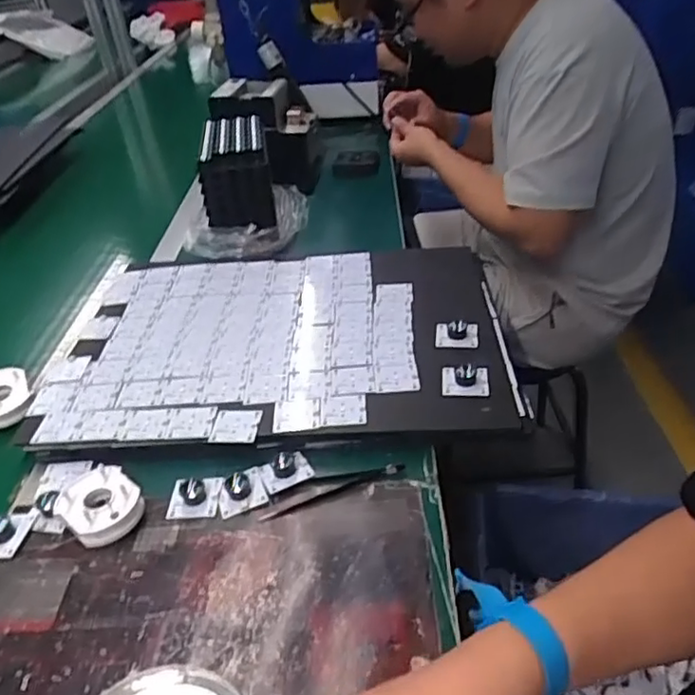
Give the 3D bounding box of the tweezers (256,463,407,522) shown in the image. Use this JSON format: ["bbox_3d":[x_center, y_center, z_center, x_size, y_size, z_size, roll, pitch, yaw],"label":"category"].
[{"bbox_3d":[-0.015,0.121,0.555,0.132,0.009,0.026,-15,38,-15],"label":"tweezers"}]

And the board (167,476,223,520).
[{"bbox_3d":[-0.136,0.131,0.554,0.044,0.015,0.040,1,46,-4],"label":"board"}]

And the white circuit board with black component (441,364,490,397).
[{"bbox_3d":[0.118,0.027,0.620,0.046,0.017,0.044,0,36,6],"label":"white circuit board with black component"}]

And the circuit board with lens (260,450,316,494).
[{"bbox_3d":[-0.055,0.108,0.570,0.043,0.018,0.037,-16,37,-15],"label":"circuit board with lens"}]

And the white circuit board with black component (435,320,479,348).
[{"bbox_3d":[0.120,-0.018,0.680,0.046,0.018,0.038,-2,36,4],"label":"white circuit board with black component"}]

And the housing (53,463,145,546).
[{"bbox_3d":[-0.211,0.138,0.536,0.063,0.036,0.059,-3,36,2],"label":"housing"}]

